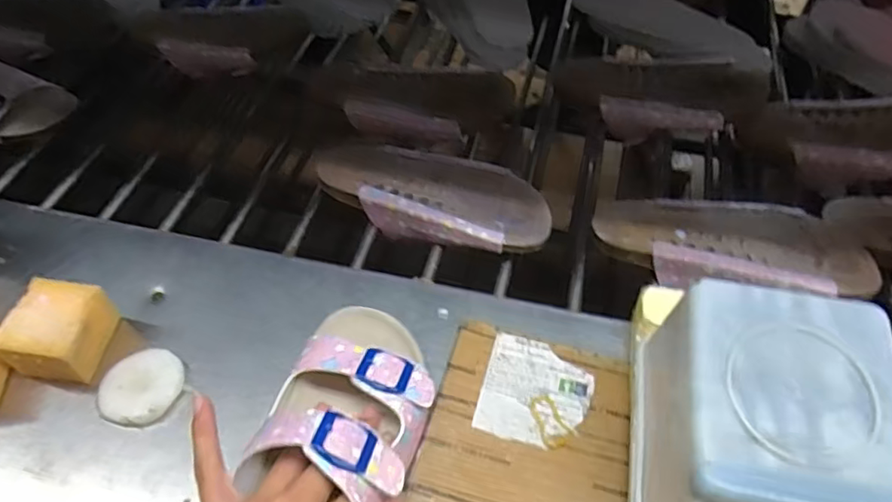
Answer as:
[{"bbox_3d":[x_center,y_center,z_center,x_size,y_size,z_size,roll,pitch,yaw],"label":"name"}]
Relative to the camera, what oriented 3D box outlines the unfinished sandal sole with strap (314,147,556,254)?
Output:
[{"bbox_3d":[-0.013,-0.048,0.537,0.214,0.031,0.092,13,56,11],"label":"unfinished sandal sole with strap"}]

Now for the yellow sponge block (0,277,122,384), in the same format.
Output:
[{"bbox_3d":[-0.268,0.057,0.407,0.054,0.049,0.061,4,53,5],"label":"yellow sponge block"}]

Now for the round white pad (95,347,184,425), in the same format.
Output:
[{"bbox_3d":[-0.208,0.093,0.402,0.054,0.013,0.048,-32,60,-19],"label":"round white pad"}]

